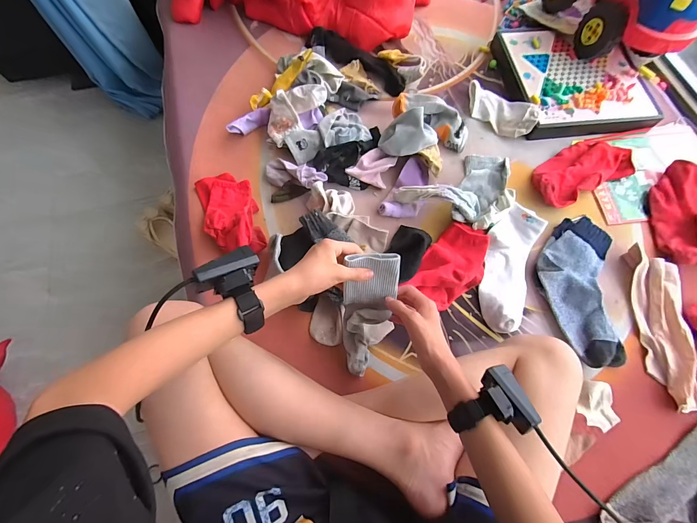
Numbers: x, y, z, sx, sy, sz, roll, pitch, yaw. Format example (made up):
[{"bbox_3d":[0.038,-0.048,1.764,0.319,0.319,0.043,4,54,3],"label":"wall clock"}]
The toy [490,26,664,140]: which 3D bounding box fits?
[{"bbox_3d":[0.504,-0.423,0.727,0.290,0.042,0.297,-5,72,-1],"label":"toy"}]

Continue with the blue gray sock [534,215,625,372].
[{"bbox_3d":[0.408,0.040,0.561,0.132,0.028,0.261,8,72,3],"label":"blue gray sock"}]

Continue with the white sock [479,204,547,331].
[{"bbox_3d":[0.289,0.006,0.576,0.087,0.021,0.235,19,73,6],"label":"white sock"}]

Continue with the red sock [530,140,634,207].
[{"bbox_3d":[0.468,-0.188,0.648,0.219,0.038,0.107,-25,74,-8],"label":"red sock"}]

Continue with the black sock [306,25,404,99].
[{"bbox_3d":[0.015,-0.466,0.733,0.267,0.045,0.042,34,71,9],"label":"black sock"}]

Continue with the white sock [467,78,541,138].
[{"bbox_3d":[0.325,-0.327,0.695,0.156,0.044,0.068,34,71,9],"label":"white sock"}]

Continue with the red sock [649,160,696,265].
[{"bbox_3d":[0.653,-0.092,0.612,0.114,0.042,0.202,14,73,5],"label":"red sock"}]

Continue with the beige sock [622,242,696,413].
[{"bbox_3d":[0.545,0.106,0.548,0.077,0.012,0.267,5,72,2],"label":"beige sock"}]

